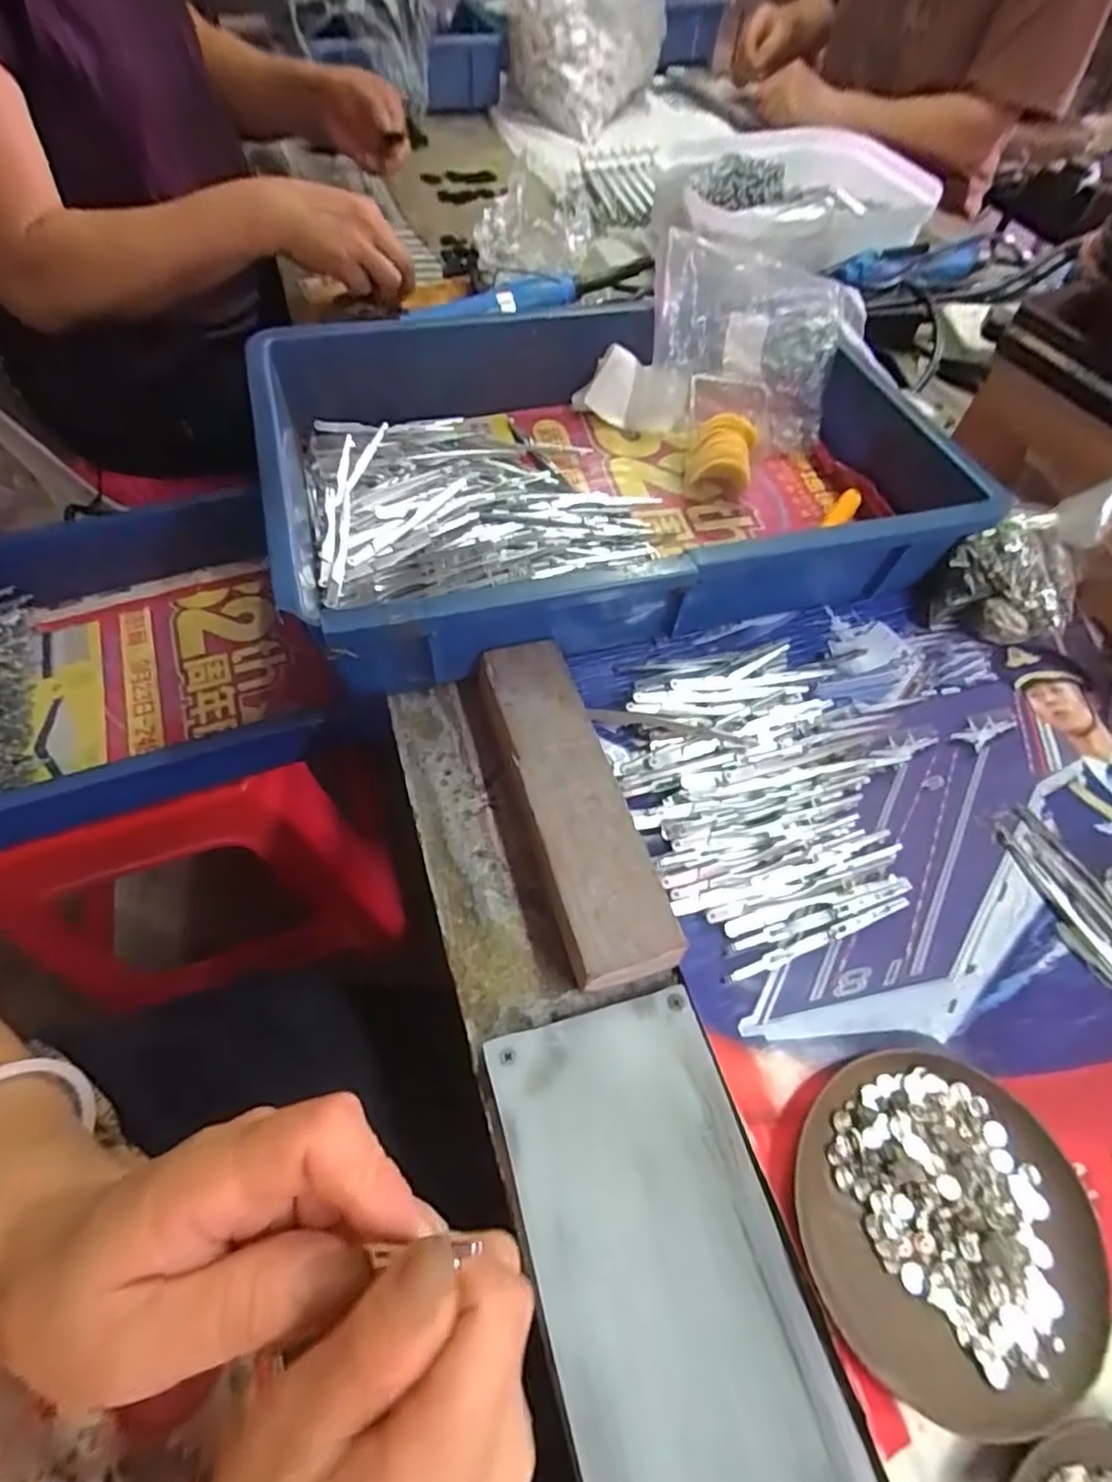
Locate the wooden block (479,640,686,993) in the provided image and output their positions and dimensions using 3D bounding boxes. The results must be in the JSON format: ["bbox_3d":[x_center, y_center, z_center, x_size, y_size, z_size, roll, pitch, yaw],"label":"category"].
[{"bbox_3d":[0.004,0.029,0.327,0.049,0.033,0.182,-14,61,-13],"label":"wooden block"}]

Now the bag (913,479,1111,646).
[{"bbox_3d":[0.304,-0.116,0.402,0.101,0.094,0.082,-35,67,-23],"label":"bag"}]

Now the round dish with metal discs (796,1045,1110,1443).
[{"bbox_3d":[0.153,0.188,0.250,0.110,0.018,0.115,2,58,-3],"label":"round dish with metal discs"}]

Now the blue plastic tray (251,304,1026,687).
[{"bbox_3d":[0.050,-0.188,0.437,0.452,0.077,0.276,-13,60,-12],"label":"blue plastic tray"}]

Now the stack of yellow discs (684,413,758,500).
[{"bbox_3d":[0.121,-0.209,0.469,0.047,0.043,0.055,15,59,5],"label":"stack of yellow discs"}]

